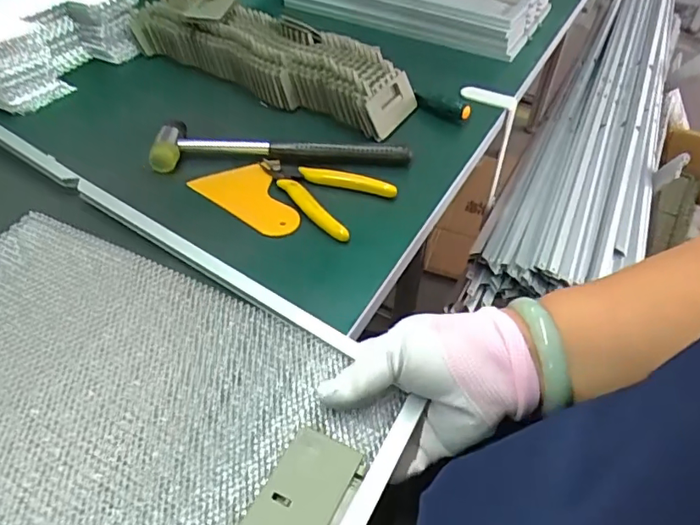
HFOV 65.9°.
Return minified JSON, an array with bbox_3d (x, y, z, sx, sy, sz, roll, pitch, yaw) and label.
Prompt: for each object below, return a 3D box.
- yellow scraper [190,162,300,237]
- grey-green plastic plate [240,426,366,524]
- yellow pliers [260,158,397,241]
[{"bbox_3d":[-0.089,-0.053,0.465,0.062,0.009,0.101,-20,51,-23],"label":"yellow scraper"},{"bbox_3d":[-0.028,0.130,0.285,0.044,0.008,0.084,22,48,16],"label":"grey-green plastic plate"},{"bbox_3d":[-0.030,-0.069,0.471,0.120,0.011,0.071,31,51,23],"label":"yellow pliers"}]

